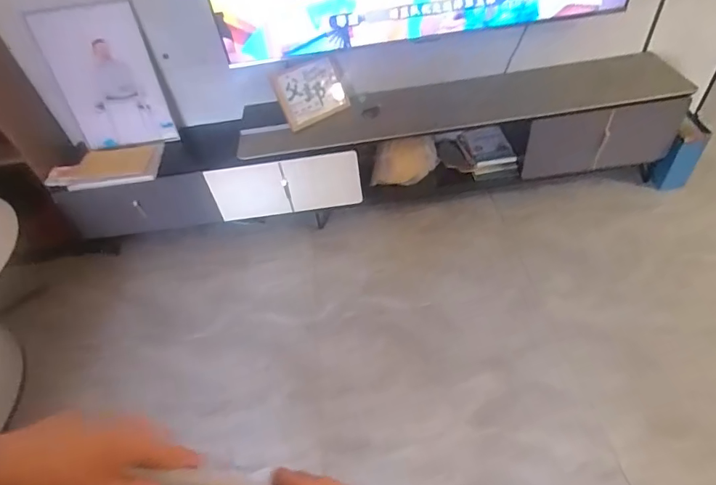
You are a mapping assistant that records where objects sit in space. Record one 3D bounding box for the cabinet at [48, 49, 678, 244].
[{"bbox_3d":[0.025,-0.401,1.799,2.336,0.374,0.387,-8,46,2],"label":"cabinet"}]

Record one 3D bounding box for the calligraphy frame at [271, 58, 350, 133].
[{"bbox_3d":[-0.174,-0.564,1.675,0.245,0.207,0.052,-25,22,-8],"label":"calligraphy frame"}]

